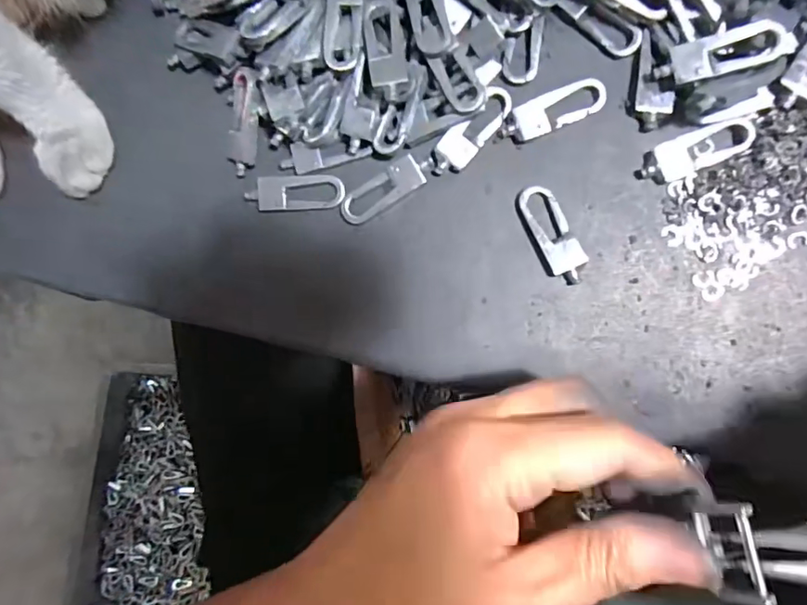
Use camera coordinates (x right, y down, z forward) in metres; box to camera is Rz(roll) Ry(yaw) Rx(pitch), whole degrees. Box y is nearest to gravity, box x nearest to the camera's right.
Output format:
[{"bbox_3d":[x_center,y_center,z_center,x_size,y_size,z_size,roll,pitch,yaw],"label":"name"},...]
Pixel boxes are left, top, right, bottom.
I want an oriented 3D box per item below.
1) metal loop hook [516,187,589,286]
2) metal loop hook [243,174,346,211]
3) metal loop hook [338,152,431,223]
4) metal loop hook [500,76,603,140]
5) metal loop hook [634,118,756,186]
[{"bbox_3d":[0.062,-0.028,0.220,0.018,0.005,0.043,-27,85,7],"label":"metal loop hook"},{"bbox_3d":[-0.048,-0.049,0.233,0.044,0.004,0.015,-1,89,9],"label":"metal loop hook"},{"bbox_3d":[-0.009,-0.049,0.227,0.042,0.004,0.014,-31,84,7],"label":"metal loop hook"},{"bbox_3d":[0.063,-0.080,0.220,0.043,0.006,0.015,-23,85,7],"label":"metal loop hook"},{"bbox_3d":[0.117,-0.060,0.211,0.045,0.004,0.017,-20,86,8],"label":"metal loop hook"}]

